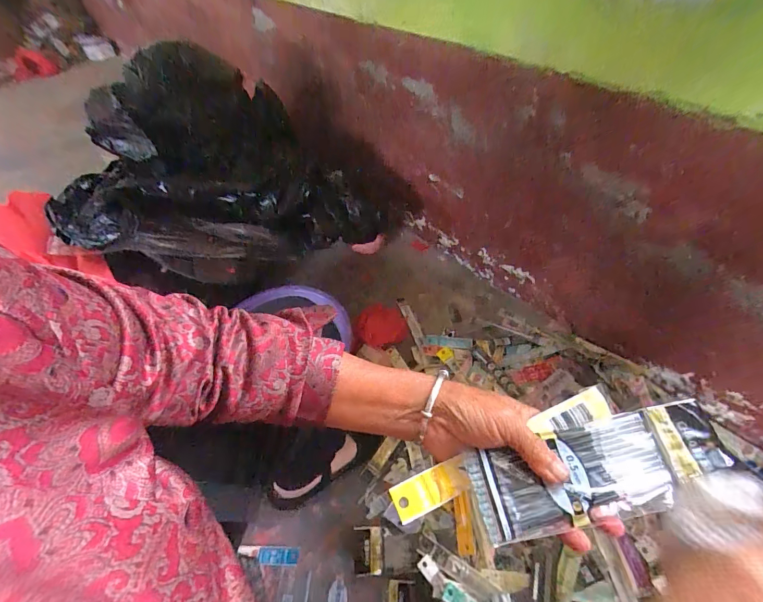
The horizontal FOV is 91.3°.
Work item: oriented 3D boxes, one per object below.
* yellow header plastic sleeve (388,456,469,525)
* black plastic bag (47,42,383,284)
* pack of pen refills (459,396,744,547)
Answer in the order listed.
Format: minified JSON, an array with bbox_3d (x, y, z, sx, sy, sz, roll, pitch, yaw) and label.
[{"bbox_3d":[0.037,0.141,0.280,0.058,0.010,0.024,-21,54,-11],"label":"yellow header plastic sleeve"},{"bbox_3d":[-0.299,-0.252,0.741,0.540,0.345,0.238,-16,53,-7],"label":"black plastic bag"},{"bbox_3d":[0.155,0.117,0.263,0.179,0.012,0.060,-15,53,-5],"label":"pack of pen refills"}]

